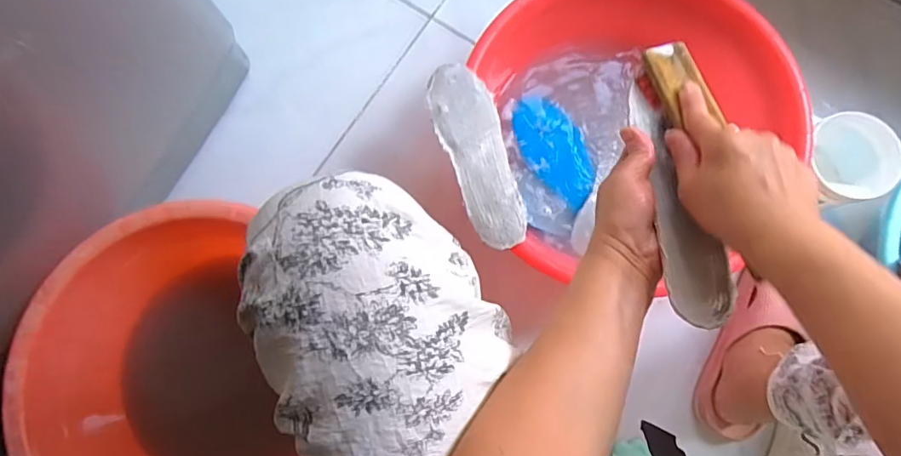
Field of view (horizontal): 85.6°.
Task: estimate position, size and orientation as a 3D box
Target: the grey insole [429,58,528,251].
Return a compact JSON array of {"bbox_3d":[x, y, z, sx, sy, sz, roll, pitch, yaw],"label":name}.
[{"bbox_3d":[0.031,-0.090,0.585,0.073,0.013,0.232,-16,81,3],"label":"grey insole"}]

